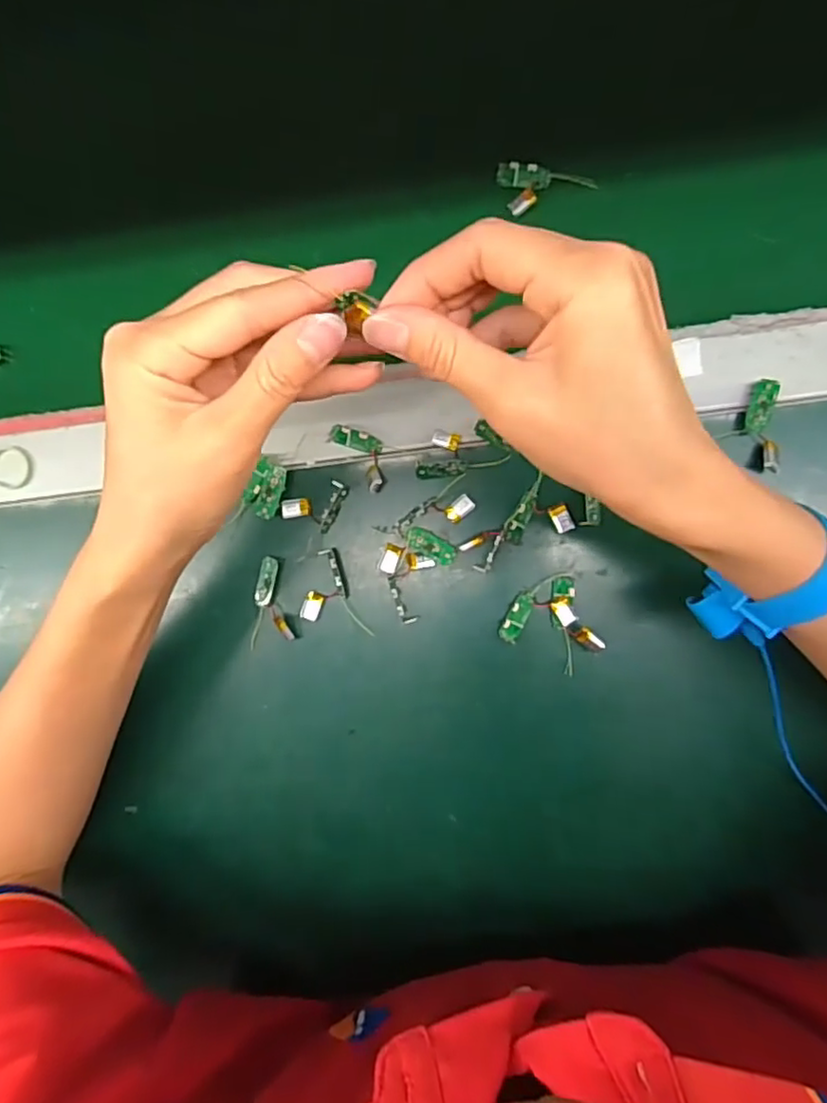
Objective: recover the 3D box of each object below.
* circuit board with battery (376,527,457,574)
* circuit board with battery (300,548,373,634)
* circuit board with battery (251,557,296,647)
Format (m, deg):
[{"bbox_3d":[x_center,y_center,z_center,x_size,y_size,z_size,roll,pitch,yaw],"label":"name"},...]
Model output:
[{"bbox_3d":[0.001,-0.001,0.354,0.042,0.008,0.022,-8,91,4],"label":"circuit board with battery"},{"bbox_3d":[-0.040,0.021,0.358,0.040,0.005,0.042,10,92,3],"label":"circuit board with battery"},{"bbox_3d":[-0.083,0.028,0.360,0.025,0.007,0.048,-9,91,4],"label":"circuit board with battery"}]

